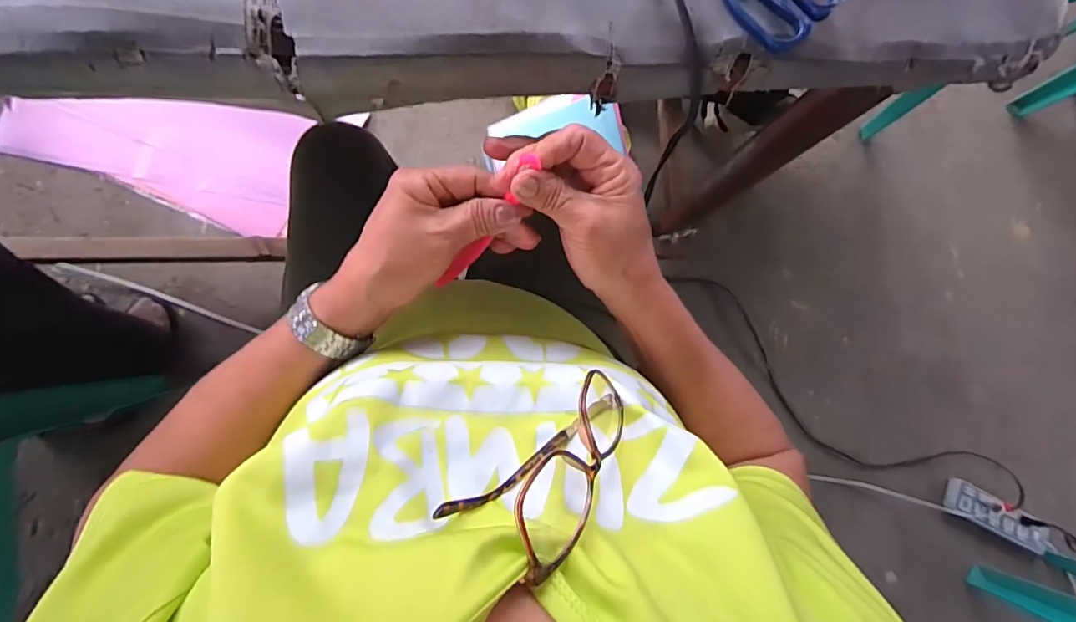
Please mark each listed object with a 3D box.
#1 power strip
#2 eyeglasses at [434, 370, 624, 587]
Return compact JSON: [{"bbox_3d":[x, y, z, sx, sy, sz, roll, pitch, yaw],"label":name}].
[{"bbox_3d":[1.081,0.481,1.163,0.266,0.036,0.082,27,79,-6],"label":"power strip"},{"bbox_3d":[0.010,0.083,0.277,0.048,0.055,0.133,55,38,-3],"label":"eyeglasses"}]

